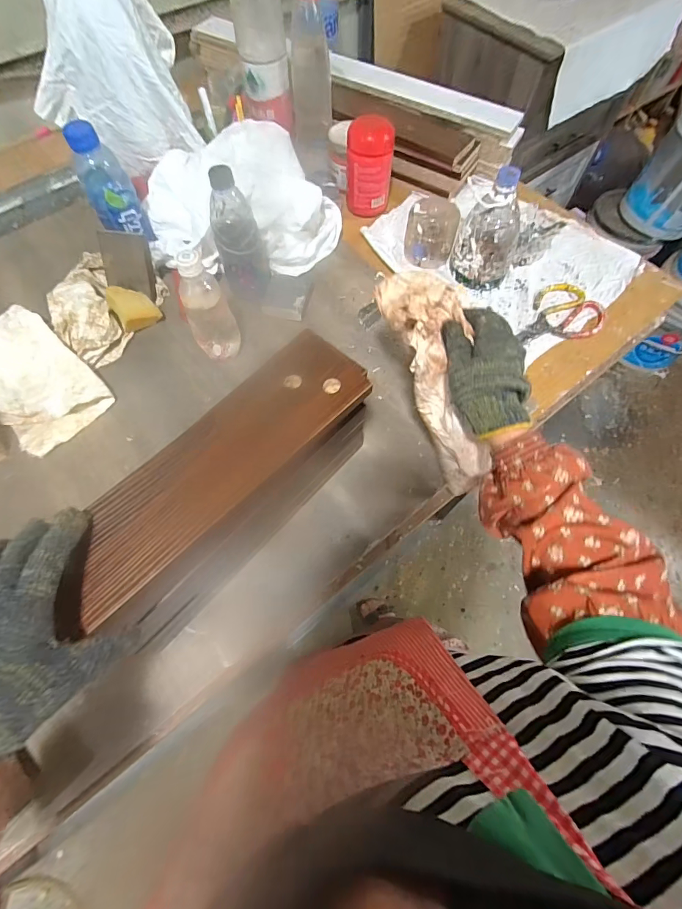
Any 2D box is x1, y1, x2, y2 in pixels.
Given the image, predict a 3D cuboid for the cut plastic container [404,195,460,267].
[{"bbox_3d":[0.160,-0.398,0.692,0.088,0.079,0.083,13,68,6],"label":"cut plastic container"}]

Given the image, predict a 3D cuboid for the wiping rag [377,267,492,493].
[{"bbox_3d":[0.119,-0.073,0.464,0.058,0.085,0.278,-25,109,-10],"label":"wiping rag"}]

